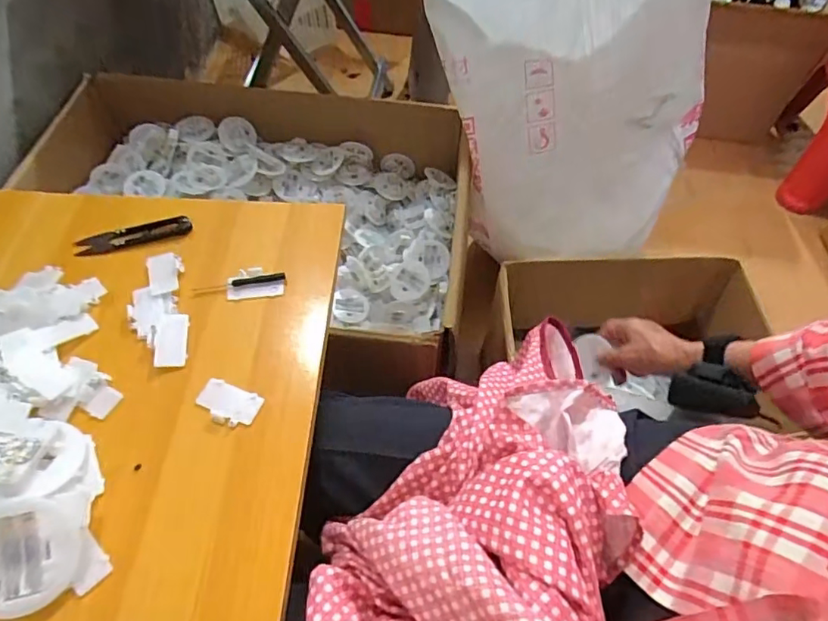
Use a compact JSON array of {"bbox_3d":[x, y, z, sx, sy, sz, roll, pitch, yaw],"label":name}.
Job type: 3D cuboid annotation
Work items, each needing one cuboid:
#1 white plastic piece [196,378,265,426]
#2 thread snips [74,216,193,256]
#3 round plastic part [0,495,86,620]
[{"bbox_3d":[-0.141,0.071,0.403,0.049,0.004,0.028,19,59,12],"label":"white plastic piece"},{"bbox_3d":[-0.257,-0.069,0.487,0.100,0.005,0.024,-11,57,-8],"label":"thread snips"},{"bbox_3d":[-0.243,0.151,0.326,0.065,0.015,0.065,22,71,-11],"label":"round plastic part"}]

